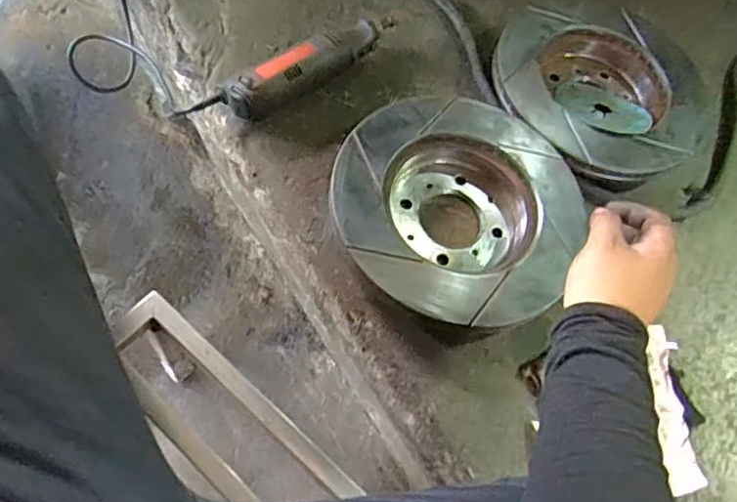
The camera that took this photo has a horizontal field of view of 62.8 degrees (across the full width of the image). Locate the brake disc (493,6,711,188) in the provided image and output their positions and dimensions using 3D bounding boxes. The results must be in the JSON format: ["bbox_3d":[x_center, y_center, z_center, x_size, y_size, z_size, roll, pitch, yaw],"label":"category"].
[{"bbox_3d":[0.279,-0.199,0.722,0.254,0.057,0.273,39,63,9],"label":"brake disc"}]

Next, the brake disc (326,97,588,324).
[{"bbox_3d":[0.092,-0.047,0.611,0.237,0.070,0.255,4,63,-9],"label":"brake disc"}]

